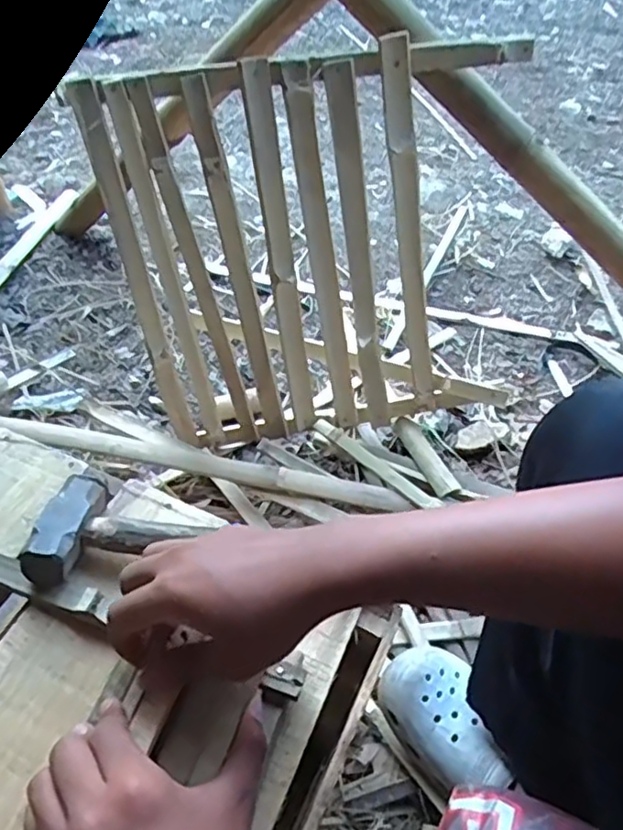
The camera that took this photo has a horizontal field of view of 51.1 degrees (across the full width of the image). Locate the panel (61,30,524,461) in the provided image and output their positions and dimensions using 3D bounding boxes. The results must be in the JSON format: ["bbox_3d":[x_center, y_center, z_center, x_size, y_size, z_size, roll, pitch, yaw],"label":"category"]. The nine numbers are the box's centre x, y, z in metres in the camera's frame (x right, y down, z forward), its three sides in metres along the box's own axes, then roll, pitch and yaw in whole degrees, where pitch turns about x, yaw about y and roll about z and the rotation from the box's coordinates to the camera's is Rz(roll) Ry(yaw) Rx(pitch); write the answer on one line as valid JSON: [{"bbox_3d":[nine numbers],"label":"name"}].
[{"bbox_3d":[-0.006,-0.179,0.820,0.452,0.498,0.039,-7,40,4],"label":"panel"}]

